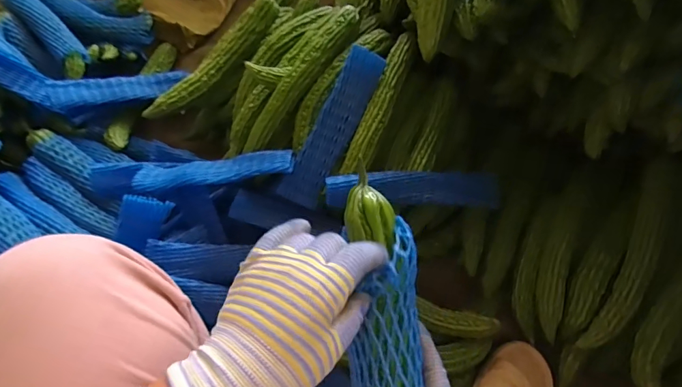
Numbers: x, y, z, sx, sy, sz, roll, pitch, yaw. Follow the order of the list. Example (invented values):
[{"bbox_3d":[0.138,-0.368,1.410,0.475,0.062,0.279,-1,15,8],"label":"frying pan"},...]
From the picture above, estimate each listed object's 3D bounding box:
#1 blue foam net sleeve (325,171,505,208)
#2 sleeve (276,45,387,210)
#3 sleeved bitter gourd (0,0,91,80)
[{"bbox_3d":[0.105,-0.006,0.576,0.248,0.019,0.046,1,67,-11],"label":"blue foam net sleeve"},{"bbox_3d":[-0.012,-0.094,0.603,0.059,0.020,0.236,28,91,13],"label":"sleeve"},{"bbox_3d":[-0.552,-0.308,0.786,0.058,0.044,0.245,-43,72,-14],"label":"sleeved bitter gourd"}]

